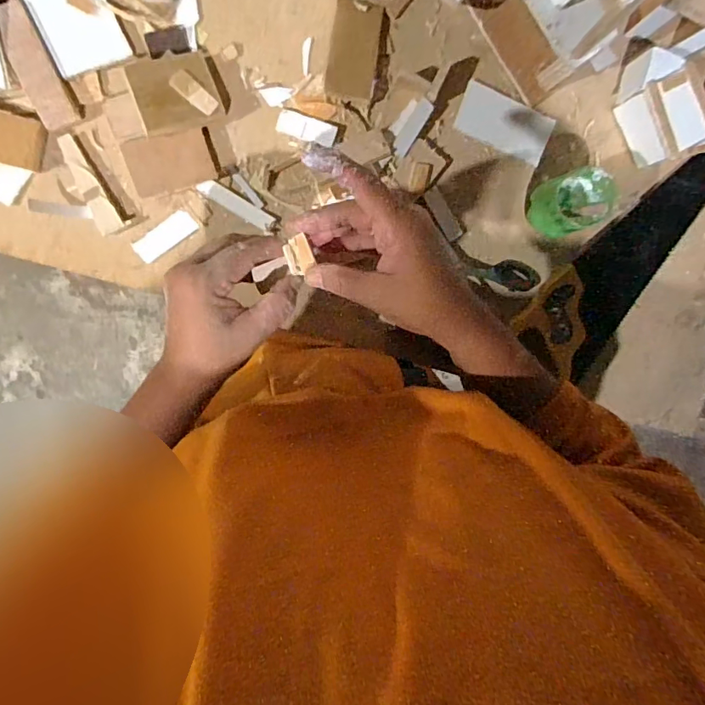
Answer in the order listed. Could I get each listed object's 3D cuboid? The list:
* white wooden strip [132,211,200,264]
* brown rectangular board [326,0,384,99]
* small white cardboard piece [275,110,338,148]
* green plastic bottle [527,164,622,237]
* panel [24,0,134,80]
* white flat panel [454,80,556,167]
[{"bbox_3d":[-0.185,-0.115,0.472,0.063,0.004,0.025,-36,98,-1],"label":"white wooden strip"},{"bbox_3d":[0.002,-0.298,0.469,0.047,0.011,0.086,7,95,-6],"label":"brown rectangular board"},{"bbox_3d":[-0.045,-0.222,0.474,0.058,0.004,0.022,17,94,-7],"label":"small white cardboard piece"},{"bbox_3d":[0.214,-0.148,0.477,0.062,0.069,0.056,-26,98,-2],"label":"green plastic bottle"},{"bbox_3d":[-0.257,-0.309,0.436,0.065,0.010,0.095,-26,98,-2],"label":"panel"},{"bbox_3d":[0.159,-0.239,0.492,0.099,0.008,0.055,24,93,-8],"label":"white flat panel"}]

